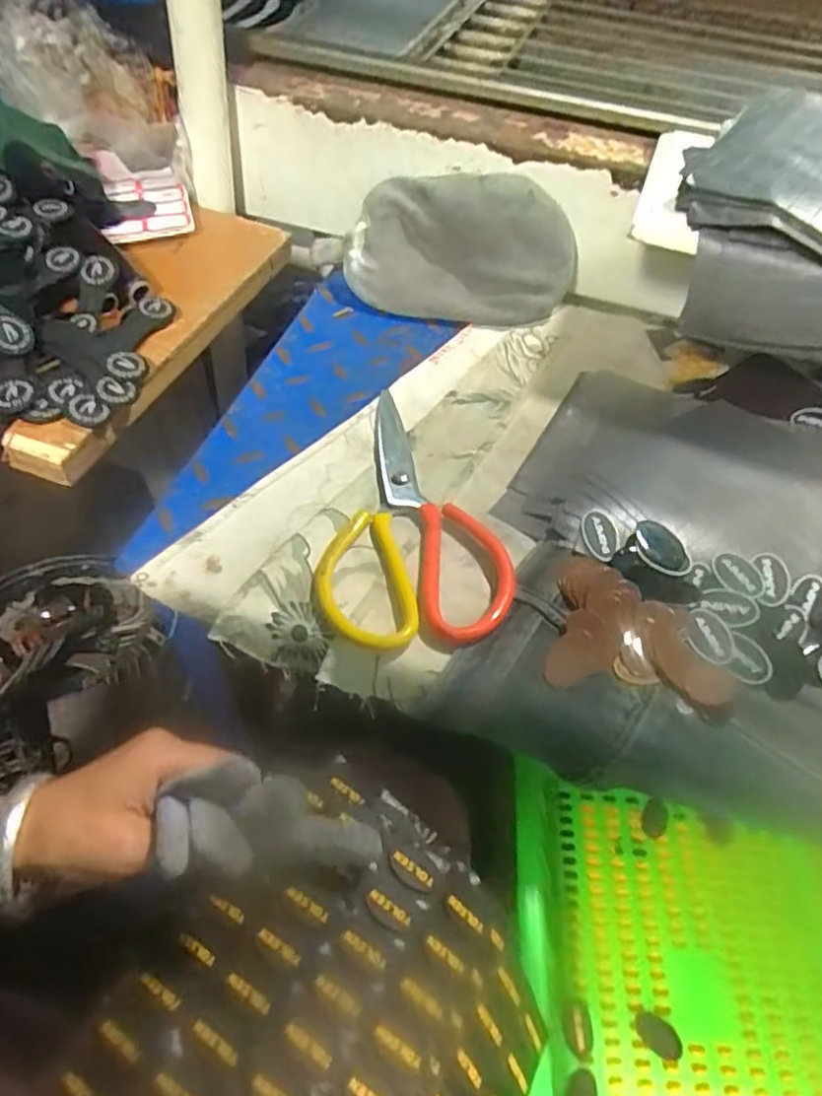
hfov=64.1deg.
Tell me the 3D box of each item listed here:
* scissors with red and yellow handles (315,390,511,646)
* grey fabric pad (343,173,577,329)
[{"bbox_3d":[-0.003,-0.029,0.446,0.116,0.024,0.209,-3,55,-5],"label":"scissors with red and yellow handles"},{"bbox_3d":[0.043,-0.260,0.577,0.195,0.117,0.044,11,20,6],"label":"grey fabric pad"}]

